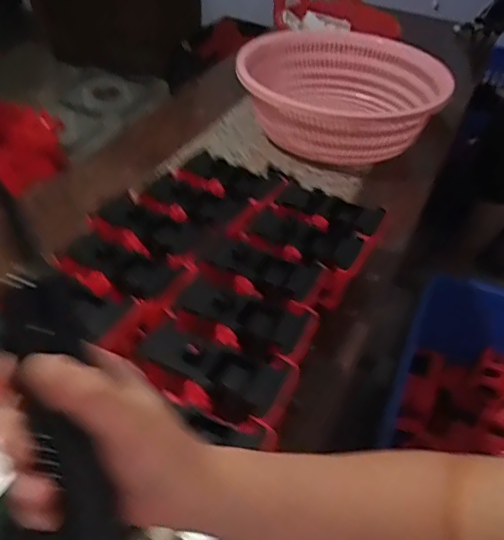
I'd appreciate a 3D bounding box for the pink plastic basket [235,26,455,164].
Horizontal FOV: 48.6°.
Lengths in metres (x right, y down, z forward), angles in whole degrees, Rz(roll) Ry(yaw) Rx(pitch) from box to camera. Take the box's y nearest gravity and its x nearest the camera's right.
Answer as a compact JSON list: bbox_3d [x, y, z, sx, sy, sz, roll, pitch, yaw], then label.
[{"bbox_3d":[0.150,-0.310,0.989,0.344,0.162,0.295,1,41,-3],"label":"pink plastic basket"}]

